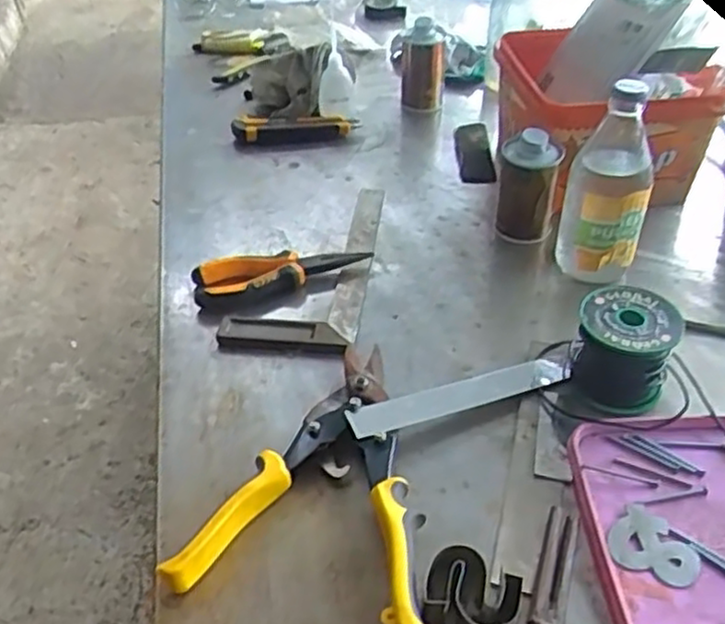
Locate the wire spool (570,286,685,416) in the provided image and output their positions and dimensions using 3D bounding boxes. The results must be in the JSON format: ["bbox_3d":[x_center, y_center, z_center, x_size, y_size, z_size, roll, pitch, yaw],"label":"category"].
[{"bbox_3d":[0.191,0.029,0.541,0.068,0.067,0.066,-1,41,0],"label":"wire spool"}]

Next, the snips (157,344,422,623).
[{"bbox_3d":[-0.012,0.104,0.496,0.151,0.028,0.217,9,42,14],"label":"snips"}]

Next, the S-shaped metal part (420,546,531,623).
[{"bbox_3d":[0.062,0.162,0.419,0.053,0.027,0.044,6,41,11],"label":"S-shaped metal part"}]

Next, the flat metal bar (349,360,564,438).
[{"bbox_3d":[0.074,0.062,0.544,0.175,0.007,0.024,-11,56,-21],"label":"flat metal bar"}]

